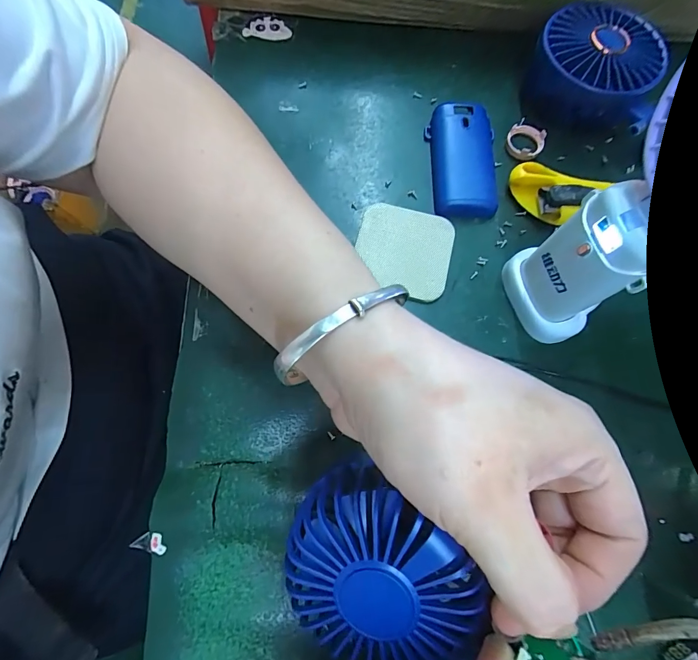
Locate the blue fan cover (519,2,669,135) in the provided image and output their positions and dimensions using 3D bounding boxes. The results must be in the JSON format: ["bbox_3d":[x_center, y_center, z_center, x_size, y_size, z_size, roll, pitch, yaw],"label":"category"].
[{"bbox_3d":[0.178,-0.193,0.280,0.083,0.043,0.087,4,72,1],"label":"blue fan cover"}]

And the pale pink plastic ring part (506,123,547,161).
[{"bbox_3d":[0.133,-0.143,0.284,0.028,0.007,0.029,0,72,-1],"label":"pale pink plastic ring part"}]

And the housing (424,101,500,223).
[{"bbox_3d":[0.085,-0.126,0.274,0.051,0.014,0.091,-1,72,-1],"label":"housing"}]

